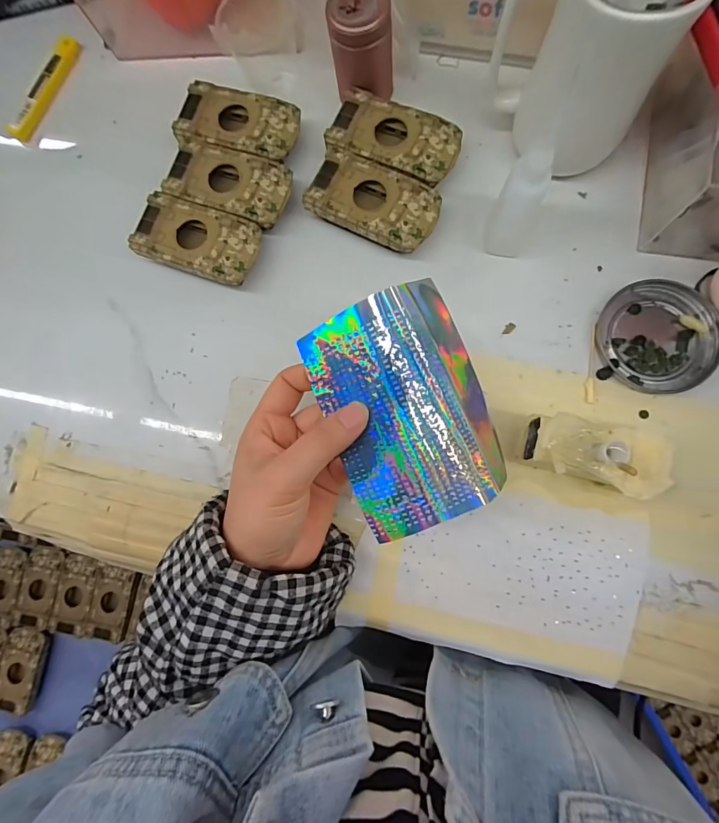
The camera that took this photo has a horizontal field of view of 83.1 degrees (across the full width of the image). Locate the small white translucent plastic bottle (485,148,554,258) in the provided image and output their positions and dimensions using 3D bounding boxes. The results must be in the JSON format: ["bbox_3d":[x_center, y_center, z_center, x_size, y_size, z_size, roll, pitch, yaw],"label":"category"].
[{"bbox_3d":[0.103,-0.133,0.270,0.027,0.076,0.024,10,84,7],"label":"small white translucent plastic bottle"}]

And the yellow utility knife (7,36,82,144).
[{"bbox_3d":[-0.280,-0.289,0.363,0.022,0.008,0.106,21,85,8],"label":"yellow utility knife"}]

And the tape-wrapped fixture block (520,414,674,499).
[{"bbox_3d":[0.149,0.027,0.259,0.084,0.042,0.045,12,84,7],"label":"tape-wrapped fixture block"}]

